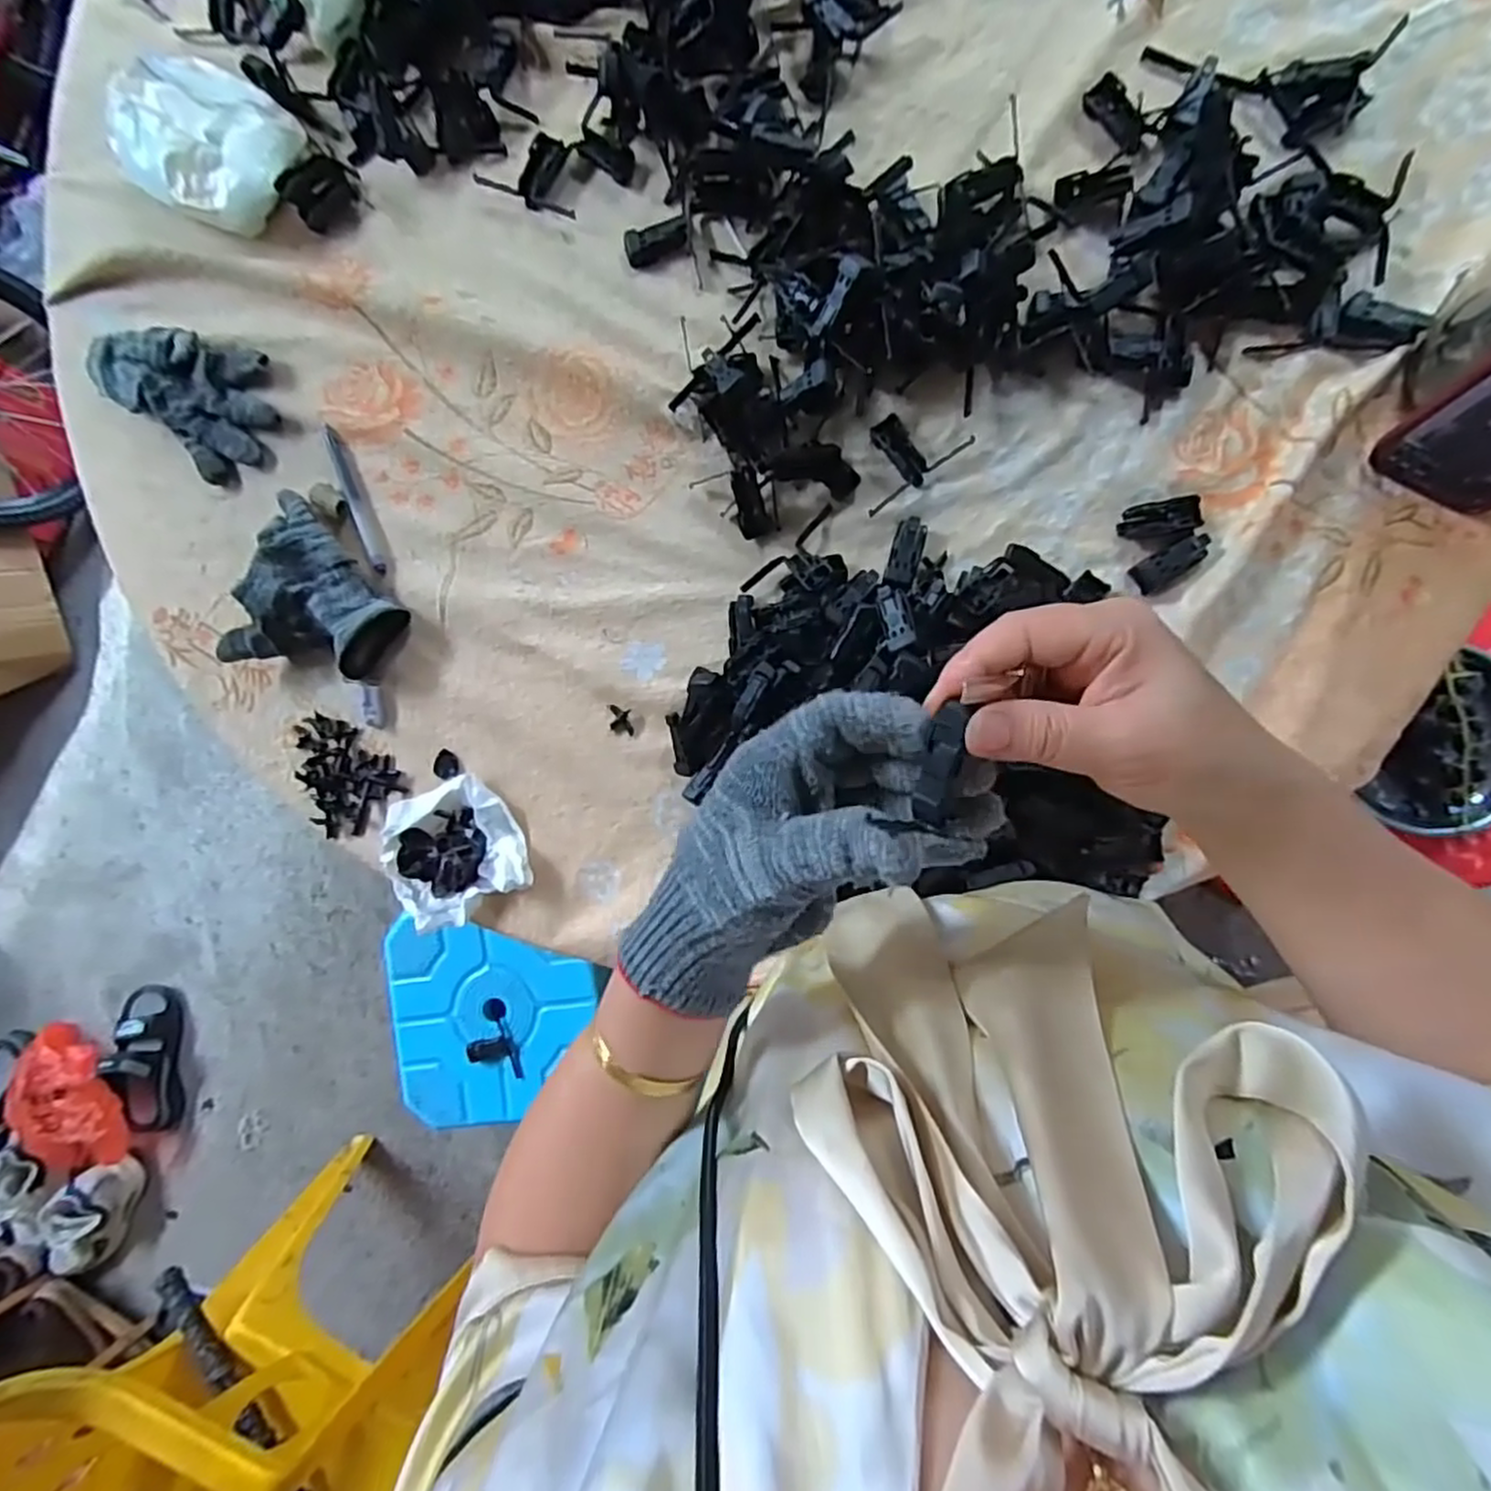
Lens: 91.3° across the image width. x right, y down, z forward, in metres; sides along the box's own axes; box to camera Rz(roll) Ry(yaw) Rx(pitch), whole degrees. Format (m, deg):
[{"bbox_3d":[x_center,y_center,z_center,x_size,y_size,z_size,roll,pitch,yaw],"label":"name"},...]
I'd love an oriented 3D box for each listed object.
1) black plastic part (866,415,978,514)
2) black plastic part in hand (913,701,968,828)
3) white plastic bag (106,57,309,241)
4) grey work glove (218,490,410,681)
[{"bbox_3d":[0.105,-0.197,0.489,0.081,0.016,0.048,-38,84,6],"label":"black plastic part"},{"bbox_3d":[0.066,0.007,0.245,0.012,0.004,0.042,10,108,8],"label":"black plastic part in hand"},{"bbox_3d":[-0.415,-0.461,0.548,0.147,0.049,0.112,40,94,7],"label":"white plastic bag"},{"bbox_3d":[-0.319,-0.104,0.537,0.124,0.040,0.126,30,93,8],"label":"grey work glove"}]

